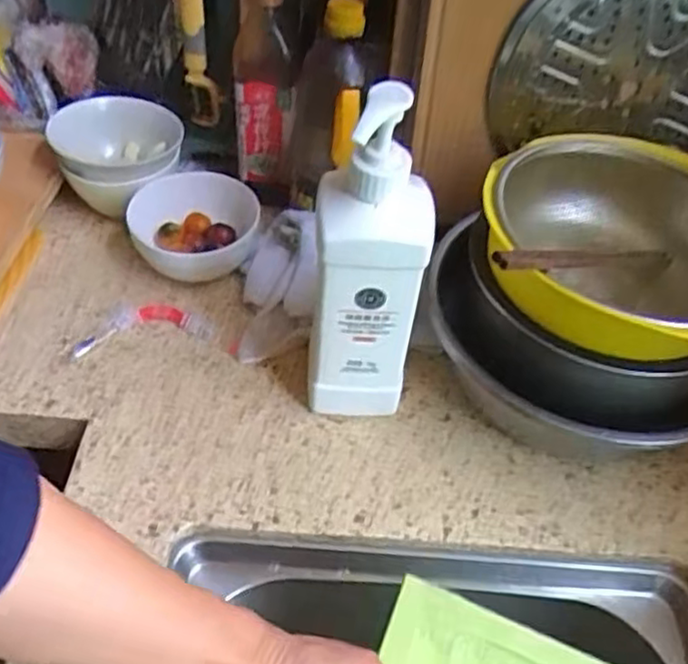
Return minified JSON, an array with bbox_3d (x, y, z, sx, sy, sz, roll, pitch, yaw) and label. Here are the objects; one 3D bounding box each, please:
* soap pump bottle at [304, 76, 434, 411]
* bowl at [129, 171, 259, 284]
[{"bbox_3d":[0.017,-0.037,0.531,0.075,0.290,0.047,3,48,-3],"label":"soap pump bottle"},{"bbox_3d":[-0.151,-0.098,0.716,0.126,0.070,0.109,0,48,-5],"label":"bowl"}]

